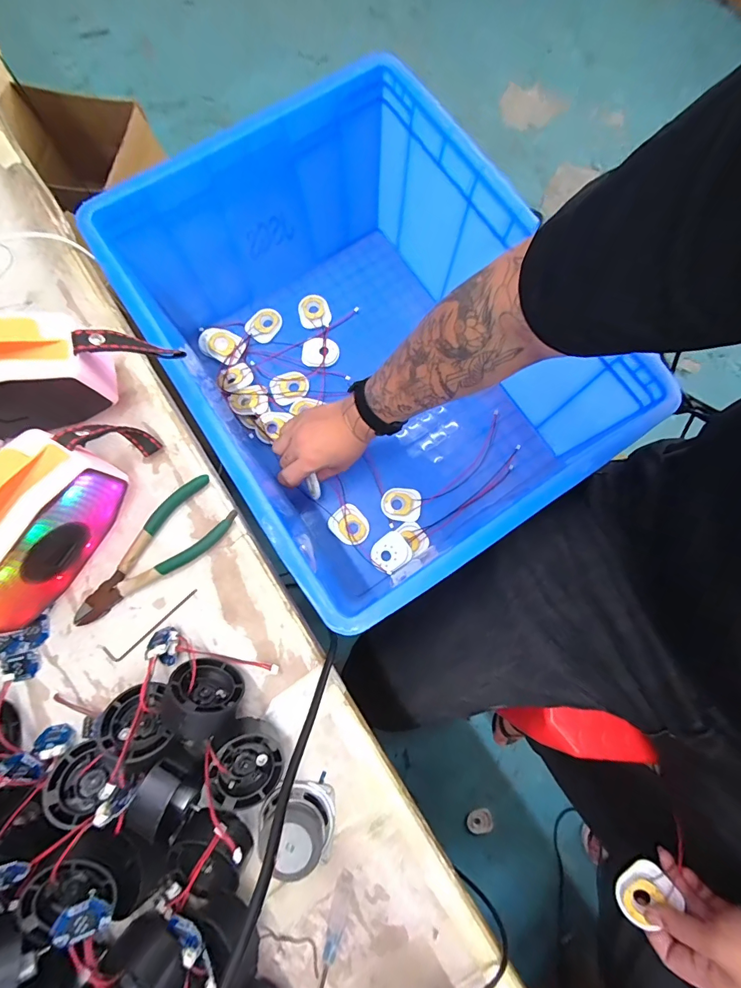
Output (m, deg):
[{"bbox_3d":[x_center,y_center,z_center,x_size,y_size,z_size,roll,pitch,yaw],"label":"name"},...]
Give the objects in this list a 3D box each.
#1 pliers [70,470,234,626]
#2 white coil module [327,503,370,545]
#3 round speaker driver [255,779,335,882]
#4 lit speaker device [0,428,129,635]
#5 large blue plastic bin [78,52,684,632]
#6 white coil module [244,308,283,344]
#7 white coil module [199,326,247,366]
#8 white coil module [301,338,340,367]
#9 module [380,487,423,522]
[{"bbox_3d":[-0.186,0.051,0.338,0.152,0.010,0.056,-41,82,-8],"label":"pliers"},{"bbox_3d":[-0.031,0.046,0.593,0.058,0.004,0.051,44,82,7],"label":"white coil module"},{"bbox_3d":[-0.055,0.244,0.294,0.054,0.029,0.049,7,79,1],"label":"round speaker driver"},{"bbox_3d":[-0.253,0.028,0.301,0.056,0.085,0.147,31,80,5],"label":"lit speaker device"},{"bbox_3d":[-0.004,-0.178,0.523,0.392,0.232,0.519,-33,81,-7],"label":"large blue plastic bin"},{"bbox_3d":[-0.172,-0.275,0.651,0.048,0.004,0.058,36,81,6],"label":"white coil module"},{"bbox_3d":[-0.237,-0.237,0.638,0.072,0.011,0.048,26,80,4],"label":"white coil module"},{"bbox_3d":[-0.080,-0.225,0.641,0.060,0.007,0.045,-4,79,-1],"label":"white coil module"},{"bbox_3d":[0.046,0.014,0.597,0.059,0.007,0.049,8,79,1],"label":"module"}]

